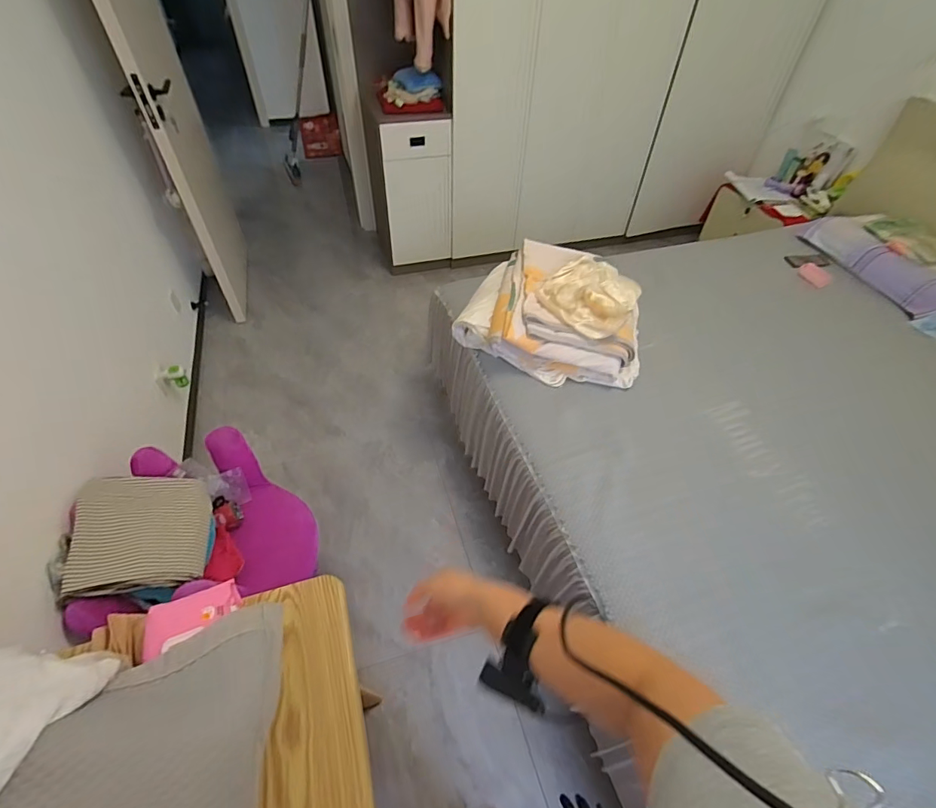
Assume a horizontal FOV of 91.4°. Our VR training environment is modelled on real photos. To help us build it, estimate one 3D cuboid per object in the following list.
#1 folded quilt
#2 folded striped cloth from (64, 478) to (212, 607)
[{"bbox_3d":[0.280,-0.289,1.409,0.541,0.146,0.473,18,51,13],"label":"folded quilt"},{"bbox_3d":[-0.734,0.286,1.036,0.256,0.038,0.262,3,55,-31],"label":"folded striped cloth"}]

